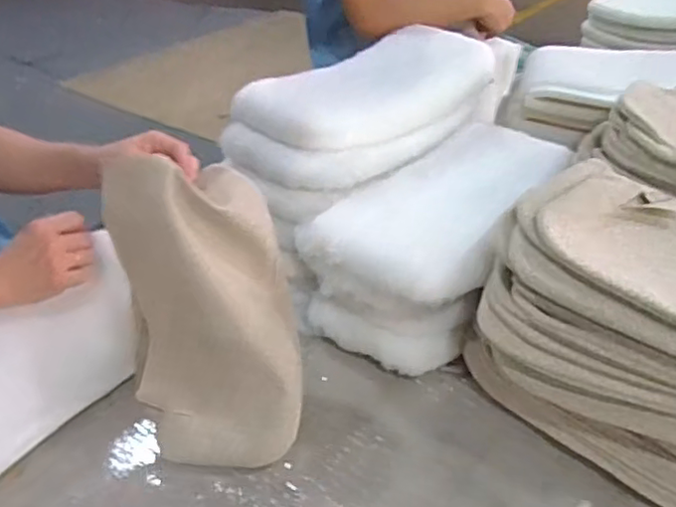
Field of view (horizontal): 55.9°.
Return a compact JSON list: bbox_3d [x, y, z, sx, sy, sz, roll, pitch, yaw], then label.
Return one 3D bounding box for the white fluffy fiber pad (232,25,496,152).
[{"bbox_3d":[0.058,-0.265,1.024,0.427,0.089,0.172,-25,40,-28],"label":"white fluffy fiber pad"}]

